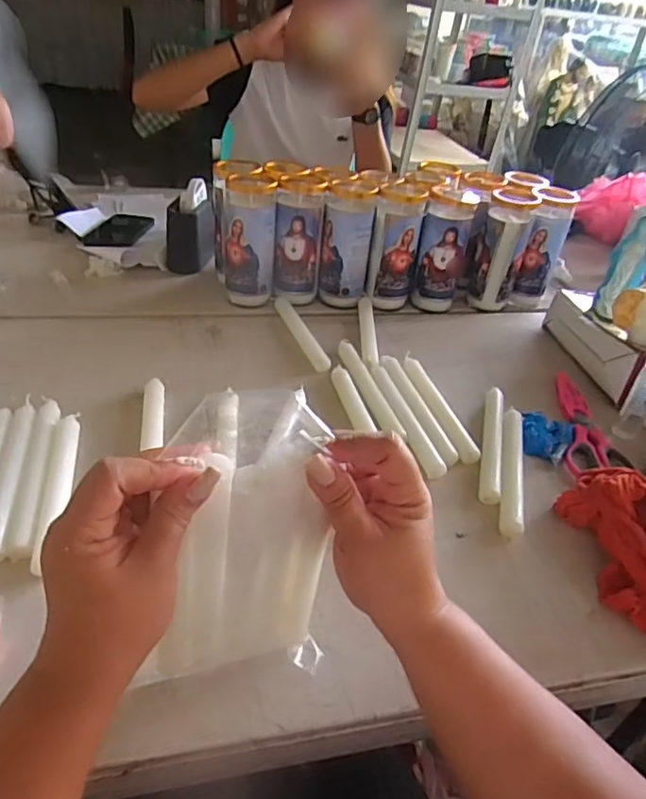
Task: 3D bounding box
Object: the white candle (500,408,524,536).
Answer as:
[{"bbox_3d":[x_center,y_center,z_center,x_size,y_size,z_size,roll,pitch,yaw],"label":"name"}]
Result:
[{"bbox_3d":[0.205,0.072,0.620,0.024,0.015,0.192,14,37,9],"label":"white candle"}]

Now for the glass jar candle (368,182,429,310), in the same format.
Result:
[{"bbox_3d":[0.112,-0.233,0.876,0.069,0.175,0.062,9,36,4],"label":"glass jar candle"}]

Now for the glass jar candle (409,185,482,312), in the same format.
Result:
[{"bbox_3d":[0.192,-0.239,0.899,0.073,0.179,0.076,14,36,11],"label":"glass jar candle"}]

